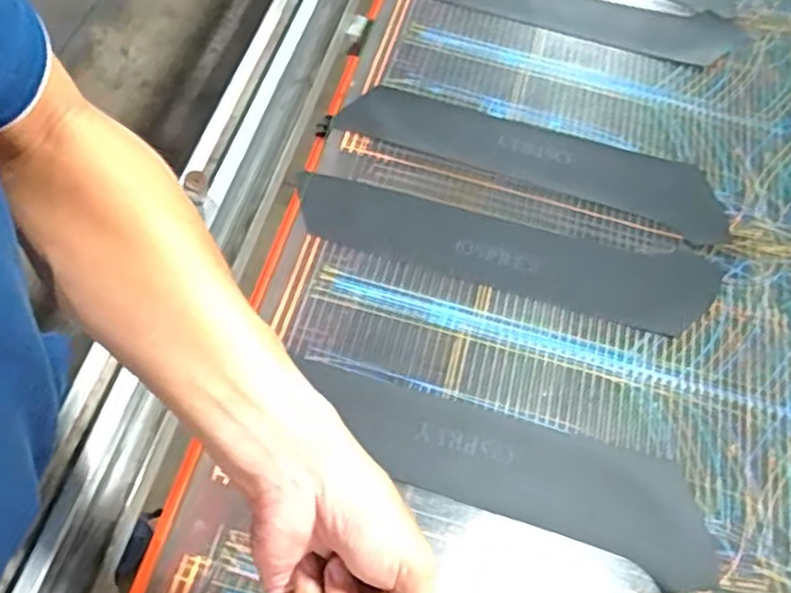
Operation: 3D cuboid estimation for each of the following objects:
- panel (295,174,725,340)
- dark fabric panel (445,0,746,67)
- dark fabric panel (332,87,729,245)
[{"bbox_3d":[0.118,-0.051,0.787,0.468,0.016,0.108,16,60,1],"label":"panel"},{"bbox_3d":[0.240,-0.409,0.999,0.472,0.008,0.110,18,60,2],"label":"dark fabric panel"},{"bbox_3d":[0.165,-0.175,0.856,0.457,0.012,0.110,20,60,4],"label":"dark fabric panel"}]

